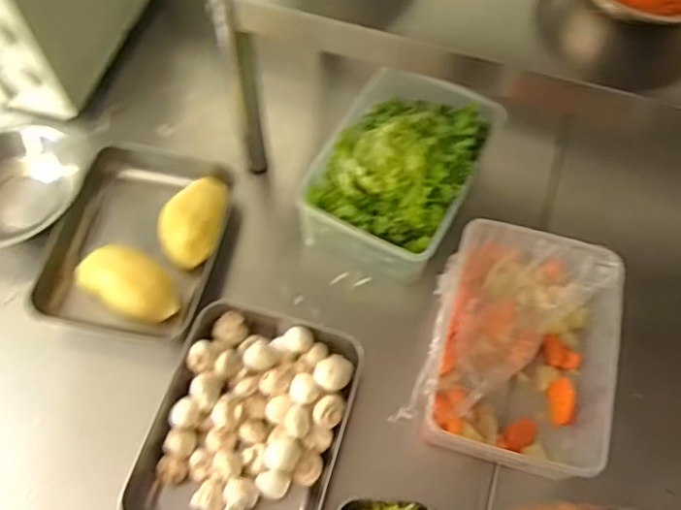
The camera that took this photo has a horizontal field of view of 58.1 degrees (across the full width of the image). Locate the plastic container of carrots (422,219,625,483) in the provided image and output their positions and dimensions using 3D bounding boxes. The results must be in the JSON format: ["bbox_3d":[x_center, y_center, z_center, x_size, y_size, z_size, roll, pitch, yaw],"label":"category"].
[{"bbox_3d":[0.205,0.106,0.699,0.184,0.099,0.261,13,63,7],"label":"plastic container of carrots"}]

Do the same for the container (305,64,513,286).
[{"bbox_3d":[0.078,-0.100,0.796,0.209,0.094,0.263,24,65,12],"label":"container"}]

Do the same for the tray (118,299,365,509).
[{"bbox_3d":[-0.097,0.184,0.677,0.200,0.066,0.266,15,64,8],"label":"tray"}]

